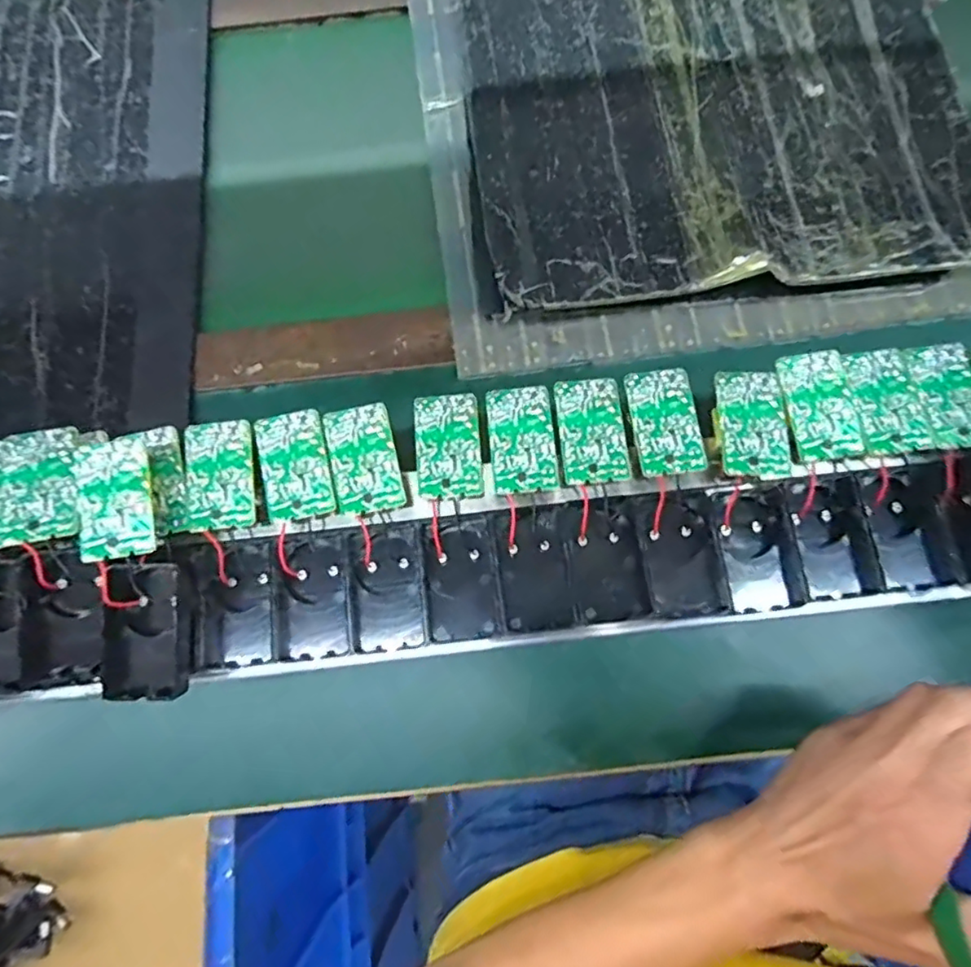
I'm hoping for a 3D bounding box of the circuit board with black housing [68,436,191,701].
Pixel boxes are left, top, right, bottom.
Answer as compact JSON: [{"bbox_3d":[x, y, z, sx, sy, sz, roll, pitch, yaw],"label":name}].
[{"bbox_3d":[-0.192,0.045,0.334,0.045,0.028,0.141,-10,92,-1],"label":"circuit board with black housing"}]

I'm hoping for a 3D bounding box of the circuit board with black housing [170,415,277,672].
[{"bbox_3d":[-0.153,0.034,0.355,0.054,0.034,0.139,-6,91,0],"label":"circuit board with black housing"}]

